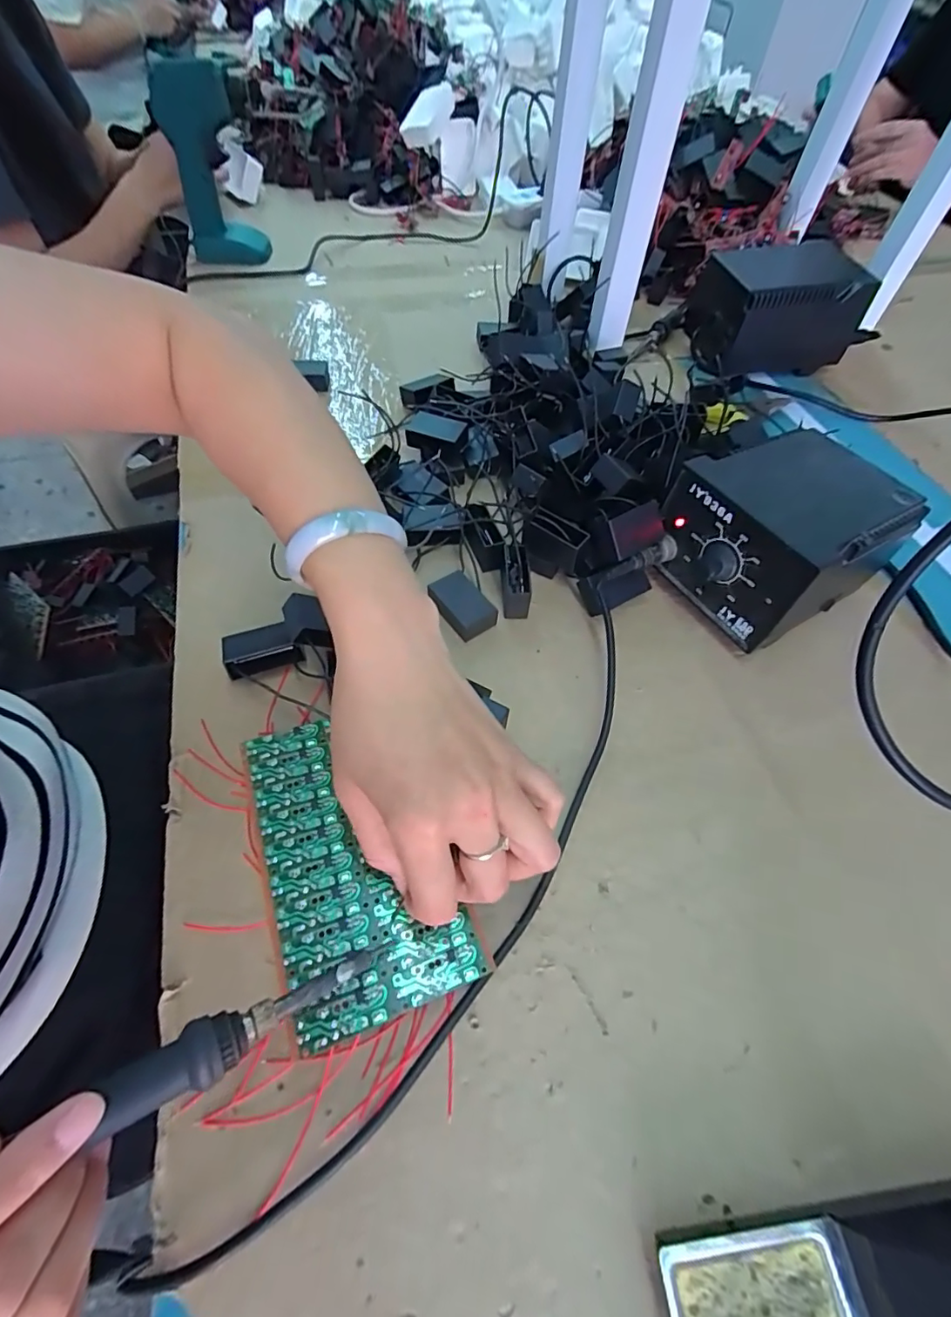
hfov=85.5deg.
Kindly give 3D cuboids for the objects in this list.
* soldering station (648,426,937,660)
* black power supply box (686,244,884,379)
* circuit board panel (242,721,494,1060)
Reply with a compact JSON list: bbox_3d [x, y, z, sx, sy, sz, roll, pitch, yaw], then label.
[{"bbox_3d":[0.217,-0.088,0.369,0.144,0.095,0.114,-24,61,-17],"label":"soldering station"},{"bbox_3d":[0.343,-0.393,0.576,0.177,0.086,0.120,-5,57,-6],"label":"black power supply box"},{"bbox_3d":[-0.064,0.102,0.274,0.090,0.004,0.157,-15,58,-17],"label":"circuit board panel"}]

